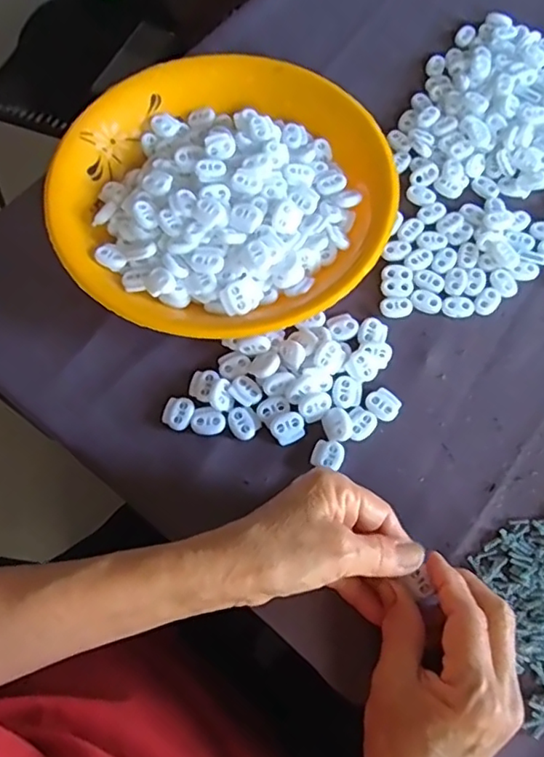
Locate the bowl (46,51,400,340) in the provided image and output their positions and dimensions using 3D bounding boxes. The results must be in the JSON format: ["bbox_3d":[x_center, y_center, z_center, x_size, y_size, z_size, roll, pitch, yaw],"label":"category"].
[{"bbox_3d":[-0.033,-0.136,0.422,0.230,0.039,0.233,0,68,0],"label":"bowl"}]

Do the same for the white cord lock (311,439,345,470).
[{"bbox_3d":[0.036,0.049,0.370,0.020,0.004,0.018,16,69,6],"label":"white cord lock"}]

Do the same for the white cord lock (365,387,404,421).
[{"bbox_3d":[0.074,0.016,0.384,0.021,0.004,0.021,35,72,13],"label":"white cord lock"}]

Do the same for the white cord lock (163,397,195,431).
[{"bbox_3d":[-0.061,0.022,0.381,0.019,0.004,0.021,22,70,9],"label":"white cord lock"}]

